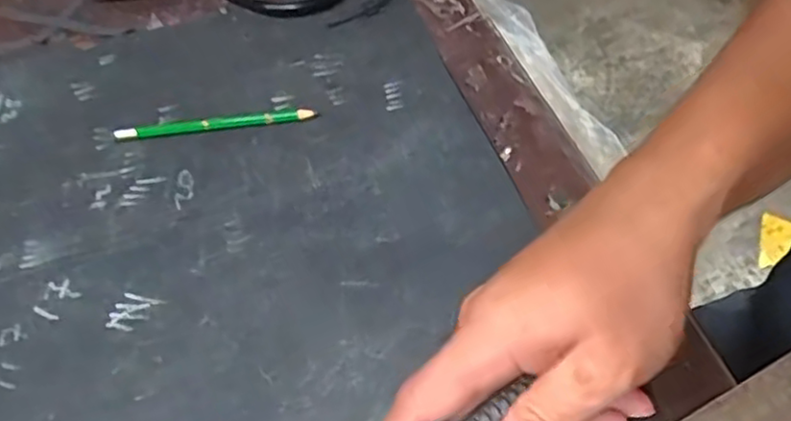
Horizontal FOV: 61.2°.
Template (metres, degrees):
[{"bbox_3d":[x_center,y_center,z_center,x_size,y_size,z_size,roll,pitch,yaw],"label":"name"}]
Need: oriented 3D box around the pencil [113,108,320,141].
[{"bbox_3d":[-0.123,-0.060,0.455,0.137,0.010,0.010,-5,50,2],"label":"pencil"}]

